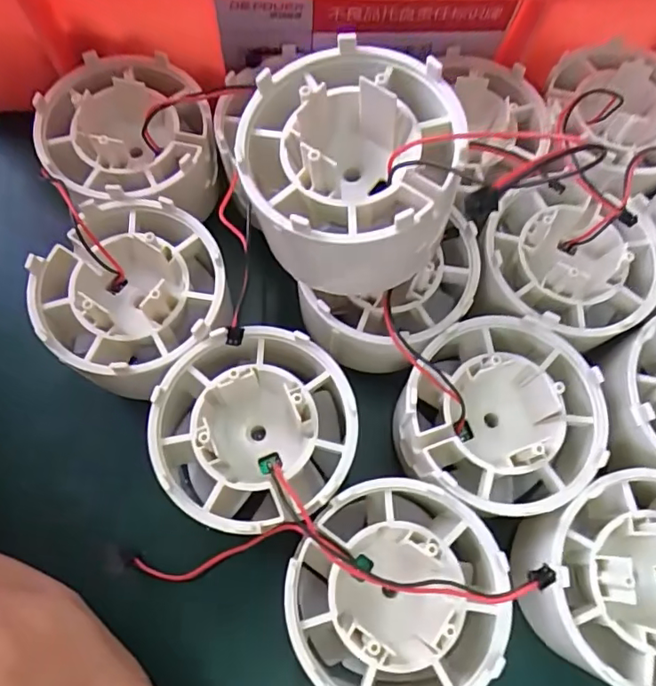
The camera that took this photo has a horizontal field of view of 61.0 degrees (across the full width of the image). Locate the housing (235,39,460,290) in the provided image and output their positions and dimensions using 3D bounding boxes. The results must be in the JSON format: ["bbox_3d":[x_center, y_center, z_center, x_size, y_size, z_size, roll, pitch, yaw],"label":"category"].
[{"bbox_3d":[0.005,-0.039,0.139,0.051,0.044,0.051,1,72,-2],"label":"housing"}]

